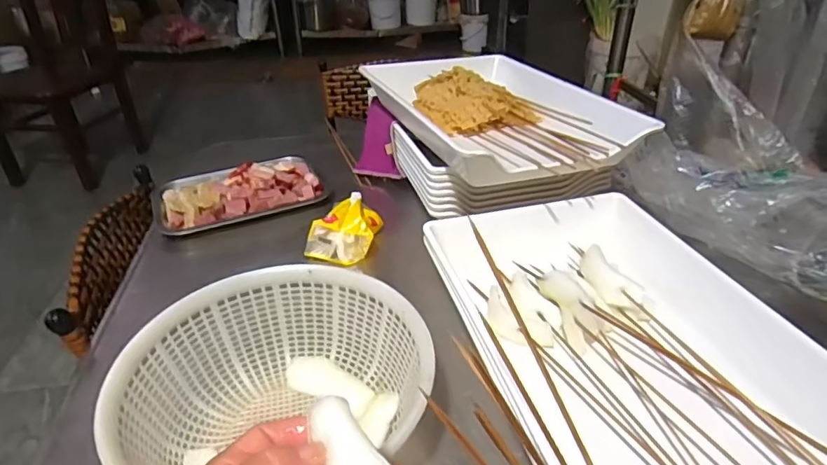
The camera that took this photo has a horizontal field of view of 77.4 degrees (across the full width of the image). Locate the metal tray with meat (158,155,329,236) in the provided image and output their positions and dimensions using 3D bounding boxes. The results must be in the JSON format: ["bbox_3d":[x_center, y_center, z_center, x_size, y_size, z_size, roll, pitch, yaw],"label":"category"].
[{"bbox_3d":[-0.276,-0.075,0.823,0.240,0.037,0.167,-14,35,-19],"label":"metal tray with meat"}]

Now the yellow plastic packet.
[{"bbox_3d":[-0.091,-0.007,0.696,0.085,0.050,0.097,5,34,9],"label":"yellow plastic packet"}]

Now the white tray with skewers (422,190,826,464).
[{"bbox_3d":[0.189,0.104,0.501,0.268,0.090,0.409,-11,34,-14],"label":"white tray with skewers"}]

